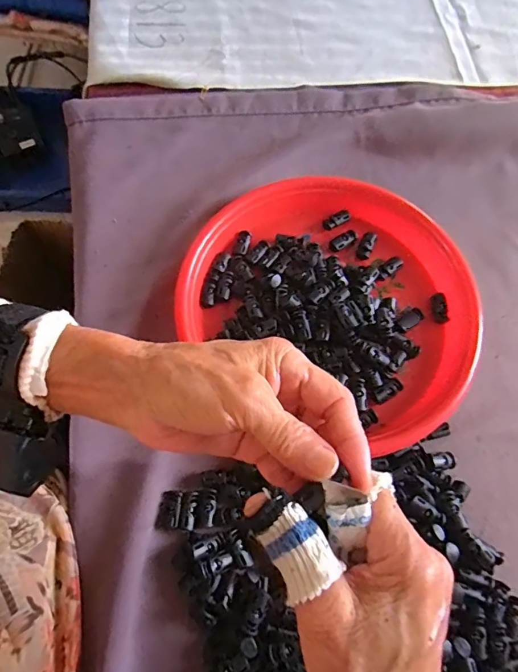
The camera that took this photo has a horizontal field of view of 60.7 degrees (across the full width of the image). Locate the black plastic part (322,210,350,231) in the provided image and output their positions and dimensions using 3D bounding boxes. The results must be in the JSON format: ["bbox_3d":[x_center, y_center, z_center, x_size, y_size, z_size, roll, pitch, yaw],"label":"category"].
[{"bbox_3d":[0.075,-0.113,0.430,0.027,0.006,0.010,-29,73,7],"label":"black plastic part"}]

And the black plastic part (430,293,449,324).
[{"bbox_3d":[0.165,-0.025,0.403,0.012,0.006,0.028,-5,70,-3],"label":"black plastic part"}]

